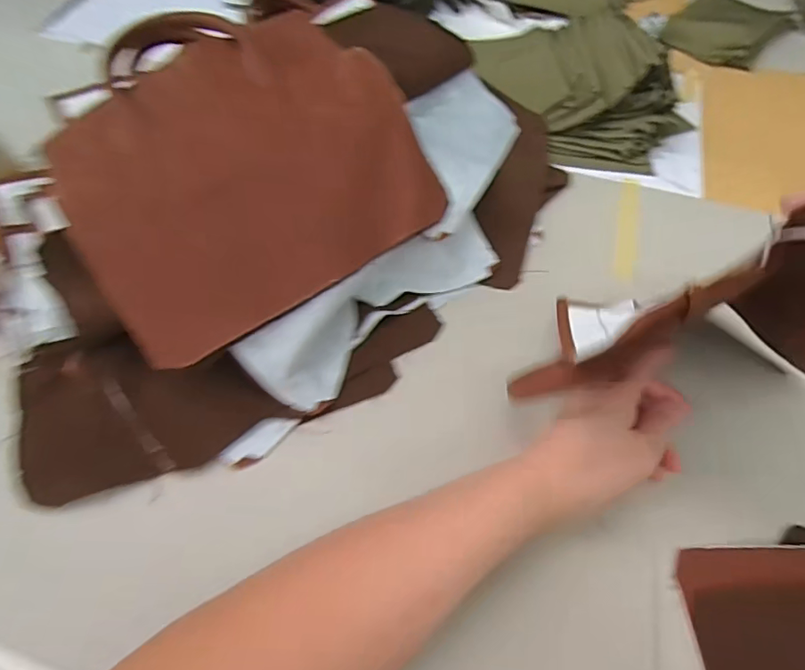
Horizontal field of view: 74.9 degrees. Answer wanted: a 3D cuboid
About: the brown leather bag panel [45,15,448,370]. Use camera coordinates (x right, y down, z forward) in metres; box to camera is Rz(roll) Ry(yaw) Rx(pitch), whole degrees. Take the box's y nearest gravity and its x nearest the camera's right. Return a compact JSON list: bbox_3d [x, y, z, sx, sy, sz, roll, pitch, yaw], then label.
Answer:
[{"bbox_3d":[-0.108,-0.119,0.376,0.245,0.034,0.204,-32,85,-19],"label":"brown leather bag panel"}]

